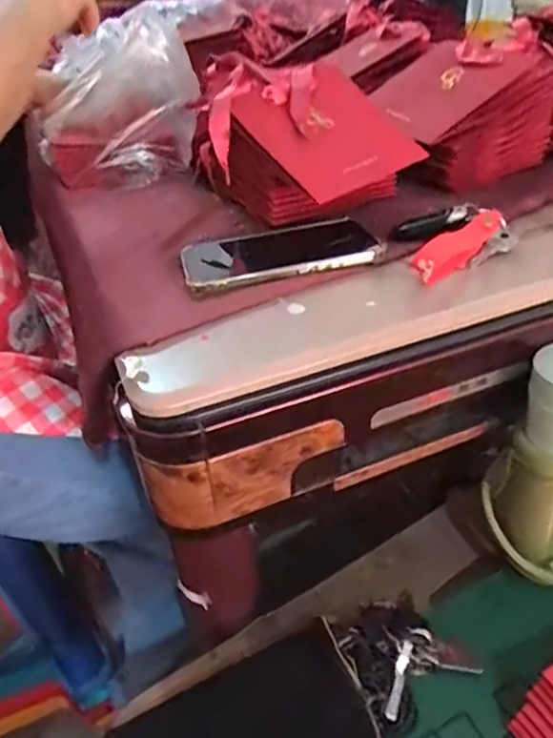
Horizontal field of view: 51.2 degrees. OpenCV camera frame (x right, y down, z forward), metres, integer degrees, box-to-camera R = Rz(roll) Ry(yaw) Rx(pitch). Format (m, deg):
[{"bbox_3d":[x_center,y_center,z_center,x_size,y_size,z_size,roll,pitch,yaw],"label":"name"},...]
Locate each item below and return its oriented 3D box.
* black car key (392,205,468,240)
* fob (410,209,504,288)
[{"bbox_3d":[0.132,-0.126,0.501,0.064,0.015,0.022,-12,31,29],"label":"black car key"},{"bbox_3d":[0.145,-0.095,0.459,0.107,0.033,0.013,-31,44,-31],"label":"fob"}]

